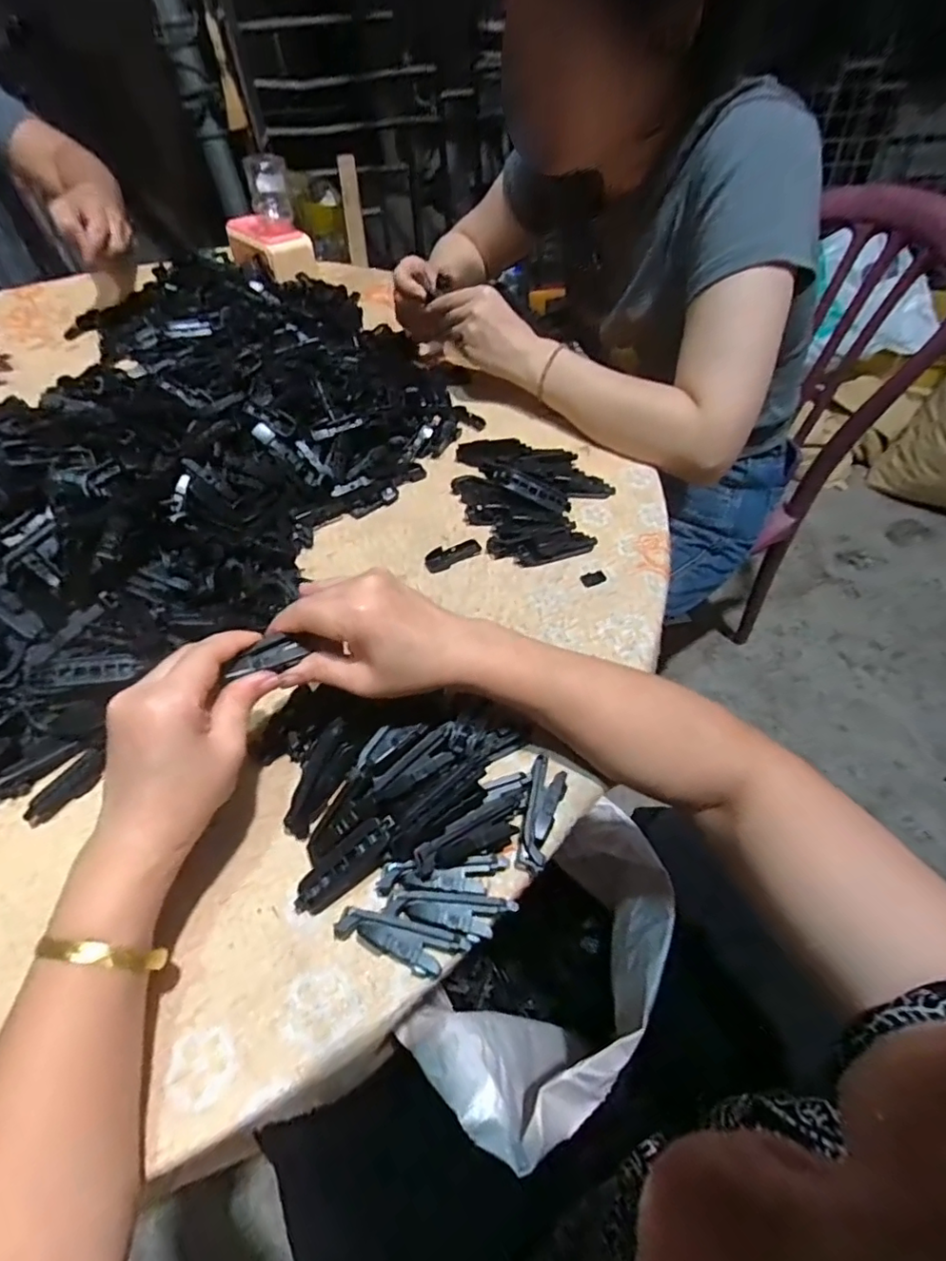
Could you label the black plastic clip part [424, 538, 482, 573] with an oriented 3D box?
[{"bbox_3d":[-0.016,-0.067,0.493,0.052,0.009,0.020,-25,57,-13],"label":"black plastic clip part"}]

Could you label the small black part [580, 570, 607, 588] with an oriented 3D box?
[{"bbox_3d":[0.103,-0.045,0.479,0.021,0.004,0.013,-16,55,-8],"label":"small black part"}]

